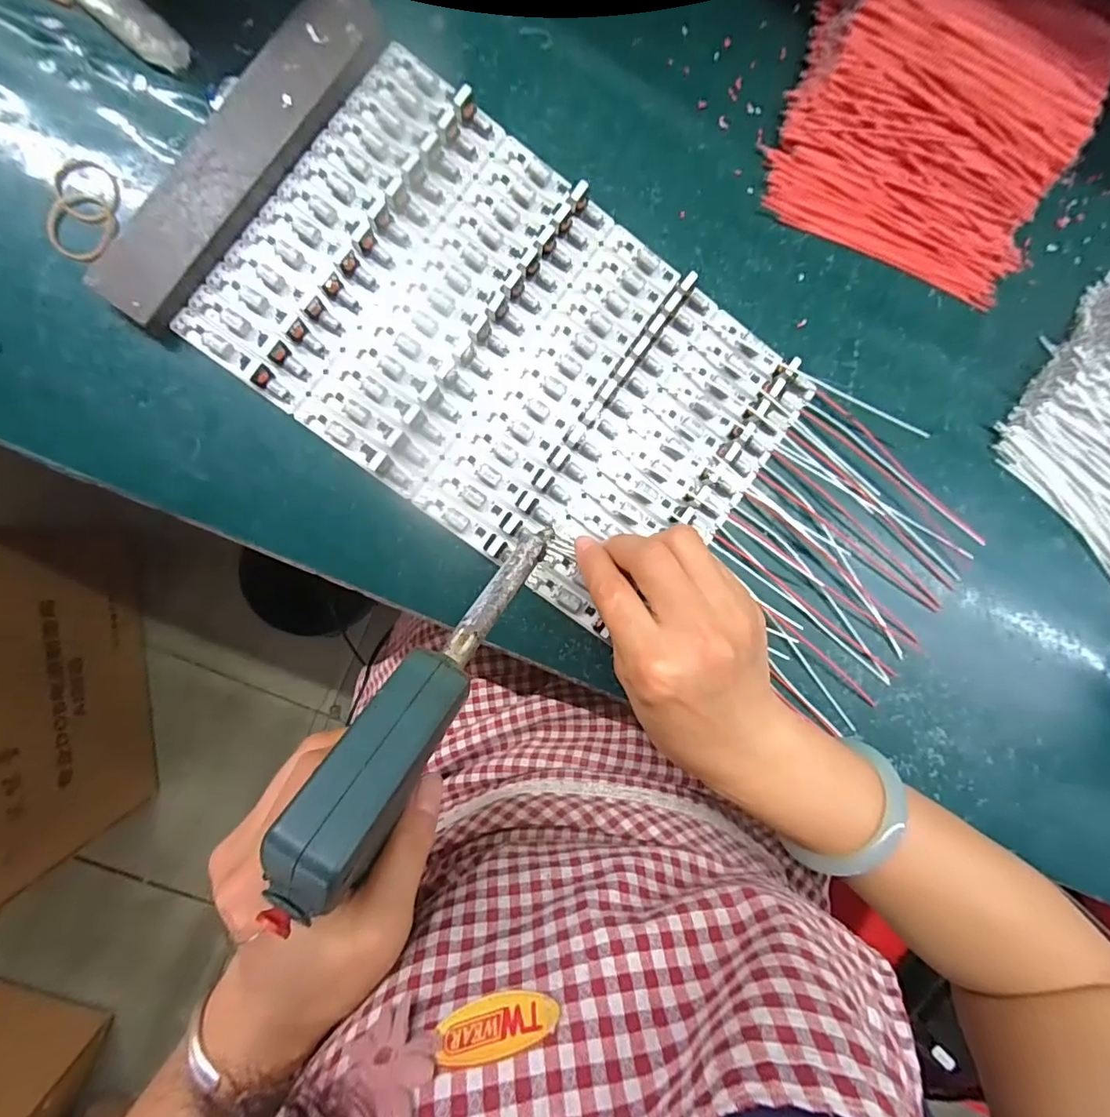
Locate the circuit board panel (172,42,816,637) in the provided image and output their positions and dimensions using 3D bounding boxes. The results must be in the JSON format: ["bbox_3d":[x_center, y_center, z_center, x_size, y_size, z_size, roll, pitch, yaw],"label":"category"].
[{"bbox_3d":[-0.023,-0.108,0.283,0.293,0.012,0.185,36,87,-6],"label":"circuit board panel"}]

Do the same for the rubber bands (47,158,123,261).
[{"bbox_3d":[-0.233,-0.172,0.260,0.032,0.006,0.046,19,88,-7],"label":"rubber bands"}]

